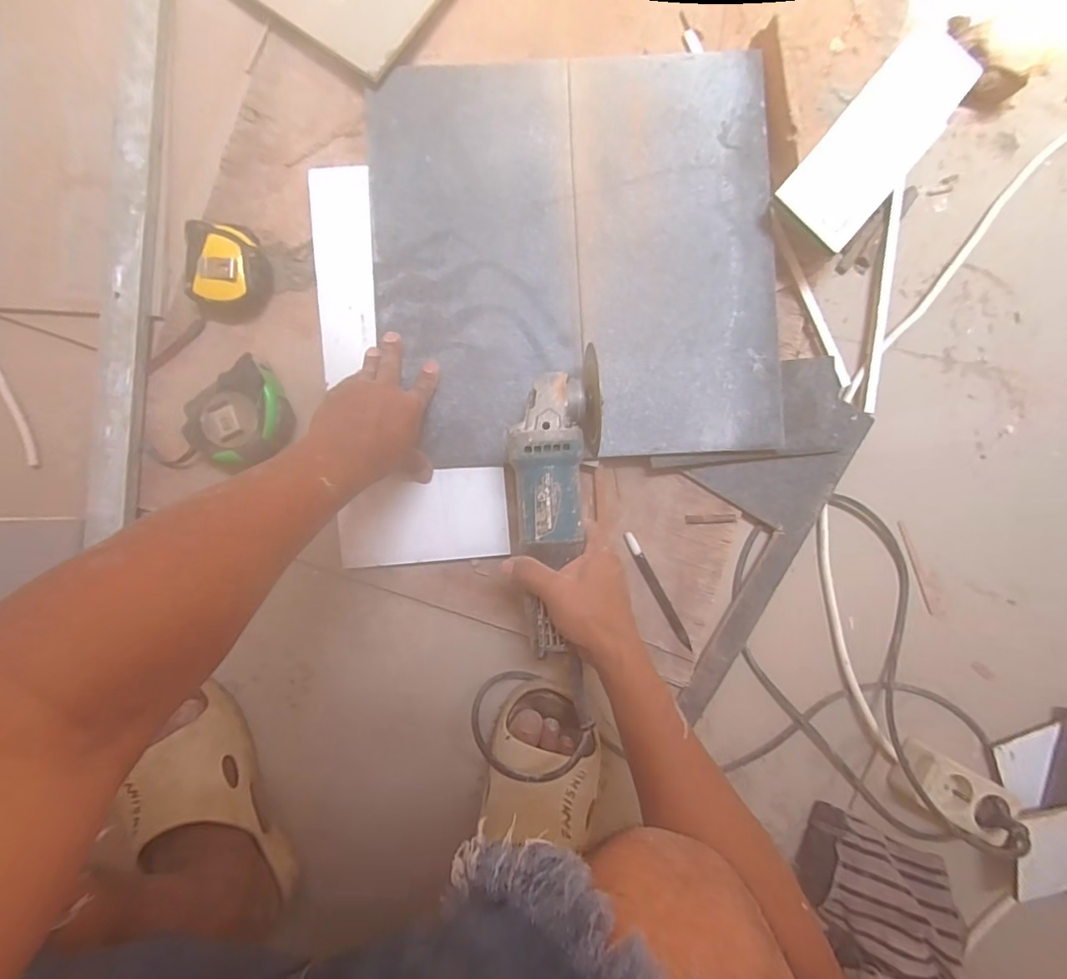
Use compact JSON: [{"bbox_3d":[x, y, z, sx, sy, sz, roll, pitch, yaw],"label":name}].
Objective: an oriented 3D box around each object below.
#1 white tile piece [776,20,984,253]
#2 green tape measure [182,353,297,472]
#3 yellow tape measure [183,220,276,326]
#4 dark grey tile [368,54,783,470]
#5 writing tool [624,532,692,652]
[{"bbox_3d":[0.324,-0.330,0.472,0.081,0.010,0.224,40,89,-3],"label":"white tile piece"},{"bbox_3d":[-0.275,-0.066,0.486,0.095,0.043,0.078,-38,93,-2],"label":"green tape measure"},{"bbox_3d":[-0.293,-0.208,0.486,0.069,0.036,0.086,10,90,-4],"label":"yellow tape measure"},{"bbox_3d":[0.043,-0.223,0.497,0.384,0.007,0.382,-3,90,-1],"label":"dark grey tile"},{"bbox_3d":[0.131,0.106,0.529,0.012,0.006,0.137,-28,92,-3],"label":"writing tool"}]

